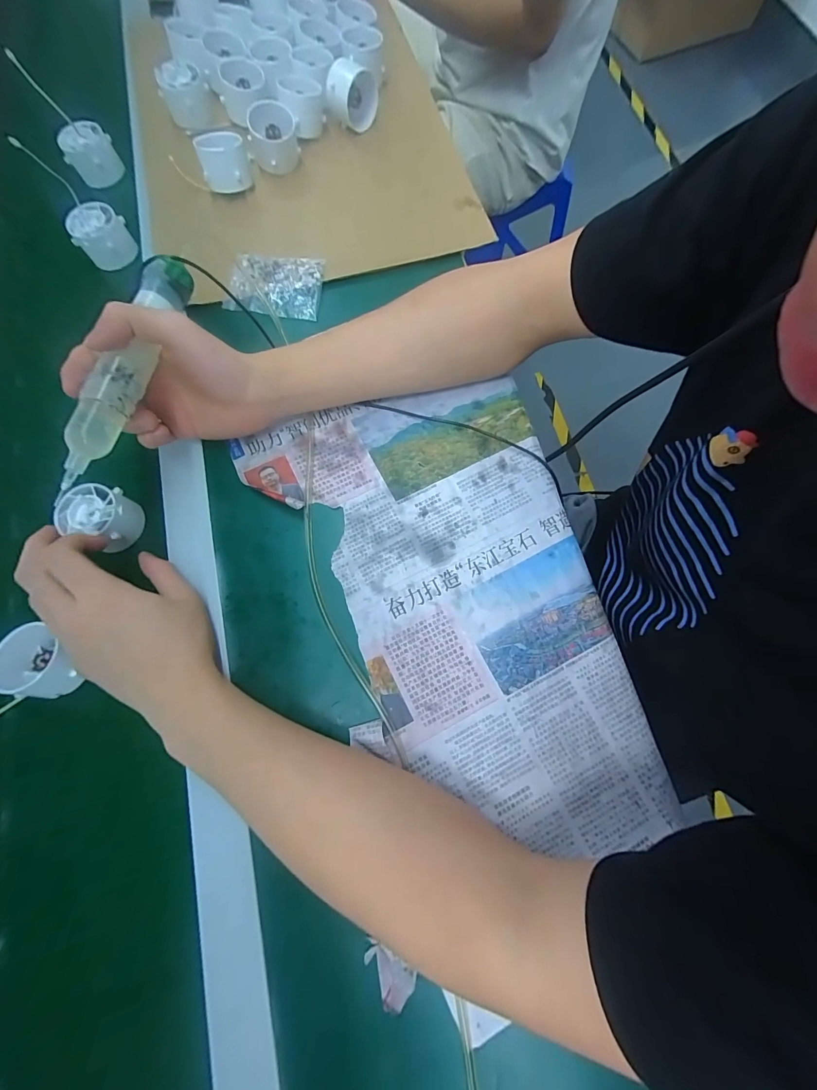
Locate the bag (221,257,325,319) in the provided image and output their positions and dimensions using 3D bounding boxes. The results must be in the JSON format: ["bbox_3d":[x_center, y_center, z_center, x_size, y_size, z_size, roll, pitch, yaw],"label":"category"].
[{"bbox_3d":[-0.140,-0.273,0.403,0.098,0.013,0.067,6,74,4],"label":"bag"}]

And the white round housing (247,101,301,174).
[{"bbox_3d":[-0.154,-0.466,0.442,0.052,0.039,0.052,0,75,0],"label":"white round housing"}]

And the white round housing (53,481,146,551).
[{"bbox_3d":[-0.261,-0.023,0.330,0.048,0.034,0.049,0,75,0],"label":"white round housing"}]

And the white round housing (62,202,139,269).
[{"bbox_3d":[-0.332,-0.336,0.422,0.053,0.037,0.053,-1,73,2],"label":"white round housing"}]

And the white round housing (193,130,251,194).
[{"bbox_3d":[-0.203,-0.425,0.429,0.052,0.034,0.050,-17,74,-3],"label":"white round housing"}]

